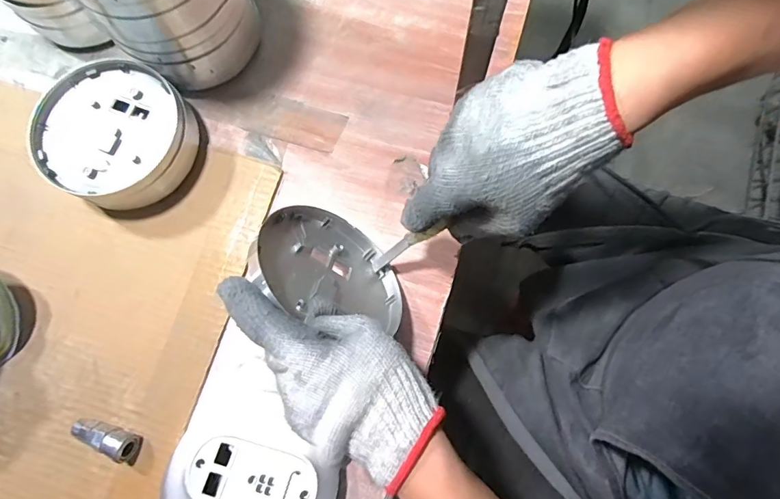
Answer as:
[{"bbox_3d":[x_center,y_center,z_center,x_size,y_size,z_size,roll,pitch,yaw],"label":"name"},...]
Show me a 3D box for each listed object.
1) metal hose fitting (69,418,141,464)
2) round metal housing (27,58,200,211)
[{"bbox_3d":[-0.253,0.166,0.389,0.060,0.021,0.019,22,79,6],"label":"metal hose fitting"},{"bbox_3d":[-0.270,-0.113,0.437,0.129,0.048,0.135,0,78,1],"label":"round metal housing"}]

